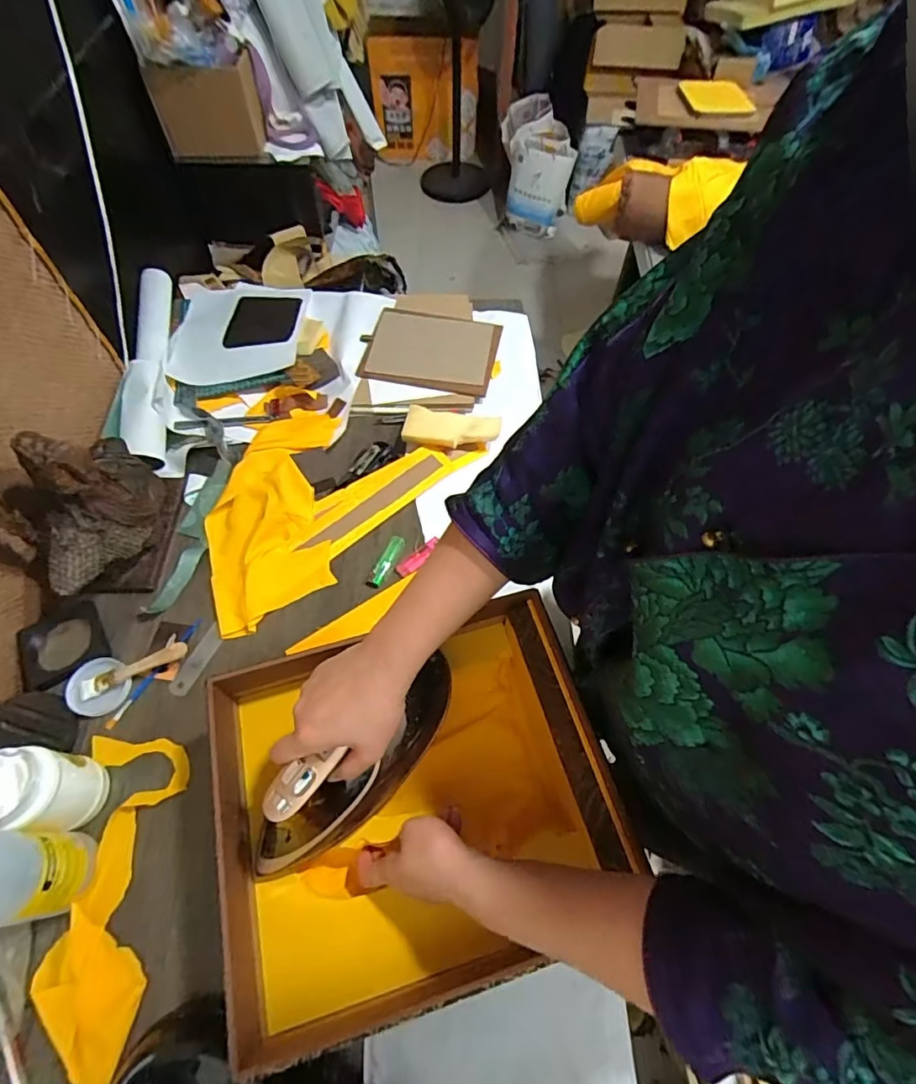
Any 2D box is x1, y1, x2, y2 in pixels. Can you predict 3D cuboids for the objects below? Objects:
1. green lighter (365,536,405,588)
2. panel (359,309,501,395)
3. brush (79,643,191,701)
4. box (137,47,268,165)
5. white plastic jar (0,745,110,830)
[{"bbox_3d":[-0.106,0.028,0.757,0.027,0.009,0.091,22,62,12],"label":"green lighter"},{"bbox_3d":[-0.054,-0.359,0.943,0.245,0.031,0.173,7,60,3],"label":"panel"},{"bbox_3d":[-0.412,0.160,0.660,0.133,0.020,0.026,-22,63,-13],"label":"brush"},{"bbox_3d":[-0.530,-0.921,1.113,0.214,0.164,0.071,-15,61,-9],"label":"box"},{"bbox_3d":[-0.437,0.261,0.546,0.075,0.119,0.080,0,60,-1],"label":"white plastic jar"}]

